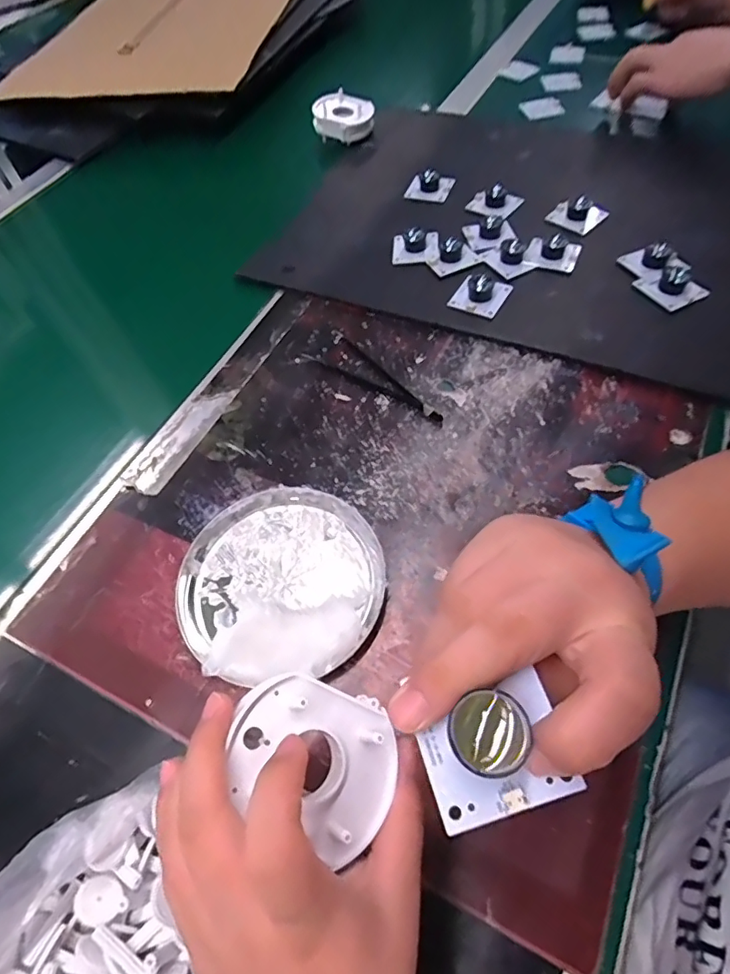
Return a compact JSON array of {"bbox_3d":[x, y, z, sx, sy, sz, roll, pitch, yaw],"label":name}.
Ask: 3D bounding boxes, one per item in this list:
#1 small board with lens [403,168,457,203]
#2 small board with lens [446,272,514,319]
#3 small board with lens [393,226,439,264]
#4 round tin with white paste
[{"bbox_3d":[0.069,-0.321,0.551,0.045,0.025,0.038,20,62,17],"label":"small board with lens"},{"bbox_3d":[0.099,-0.169,0.445,0.043,0.018,0.041,25,64,19],"label":"small board with lens"},{"bbox_3d":[0.049,-0.235,0.495,0.043,0.025,0.054,1,58,6],"label":"small board with lens"},{"bbox_3d":[-0.054,0.056,0.327,0.128,0.024,0.122,-3,58,4],"label":"round tin with white paste"}]

